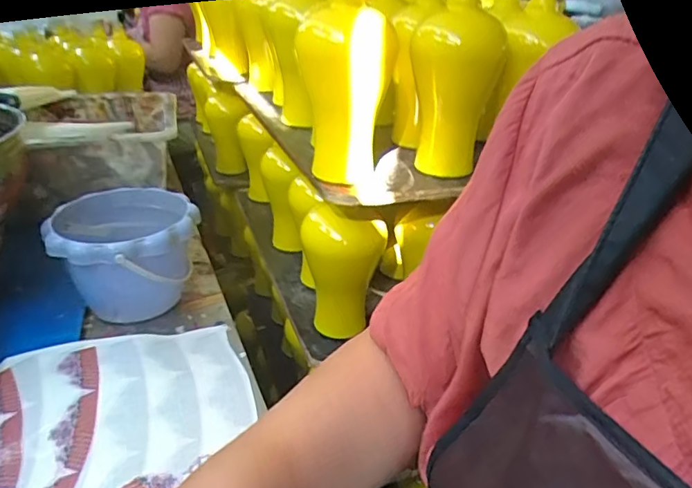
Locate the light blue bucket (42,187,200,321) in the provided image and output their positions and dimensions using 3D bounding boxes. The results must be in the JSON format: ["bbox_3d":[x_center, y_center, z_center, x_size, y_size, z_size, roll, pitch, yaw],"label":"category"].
[{"bbox_3d":[-0.252,0.012,0.623,0.152,0.109,0.158,1,30,0],"label":"light blue bucket"}]

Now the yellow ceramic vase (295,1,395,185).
[{"bbox_3d":[0.000,-0.156,0.577,0.094,0.181,0.110,1,30,-1],"label":"yellow ceramic vase"}]

